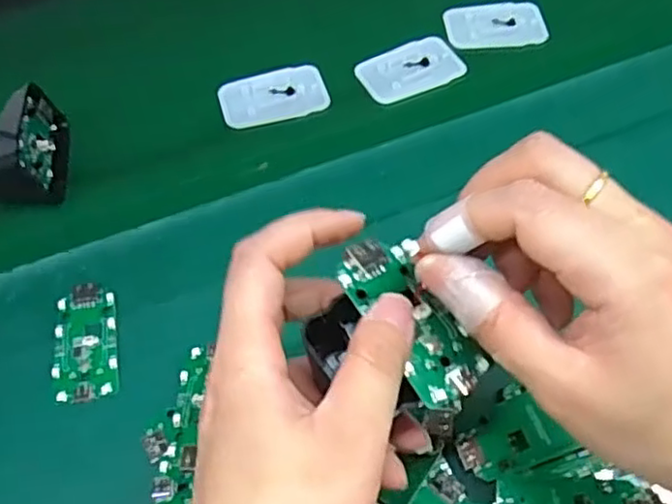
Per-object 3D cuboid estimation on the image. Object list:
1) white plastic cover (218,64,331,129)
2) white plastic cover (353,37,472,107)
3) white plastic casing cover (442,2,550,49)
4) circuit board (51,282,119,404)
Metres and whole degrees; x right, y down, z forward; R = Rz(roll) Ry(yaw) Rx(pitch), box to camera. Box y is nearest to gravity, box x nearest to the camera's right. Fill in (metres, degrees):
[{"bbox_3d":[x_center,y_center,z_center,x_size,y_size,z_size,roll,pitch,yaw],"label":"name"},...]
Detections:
[{"bbox_3d":[-0.042,-0.104,0.443,0.069,0.009,0.038,-14,58,-7],"label":"white plastic cover"},{"bbox_3d":[0.051,-0.126,0.451,0.070,0.004,0.043,-26,61,-14],"label":"white plastic cover"},{"bbox_3d":[0.114,-0.163,0.472,0.070,0.004,0.037,-6,58,-2],"label":"white plastic casing cover"},{"bbox_3d":[-0.127,0.045,0.338,0.031,0.004,0.064,-9,58,-4],"label":"circuit board"}]

